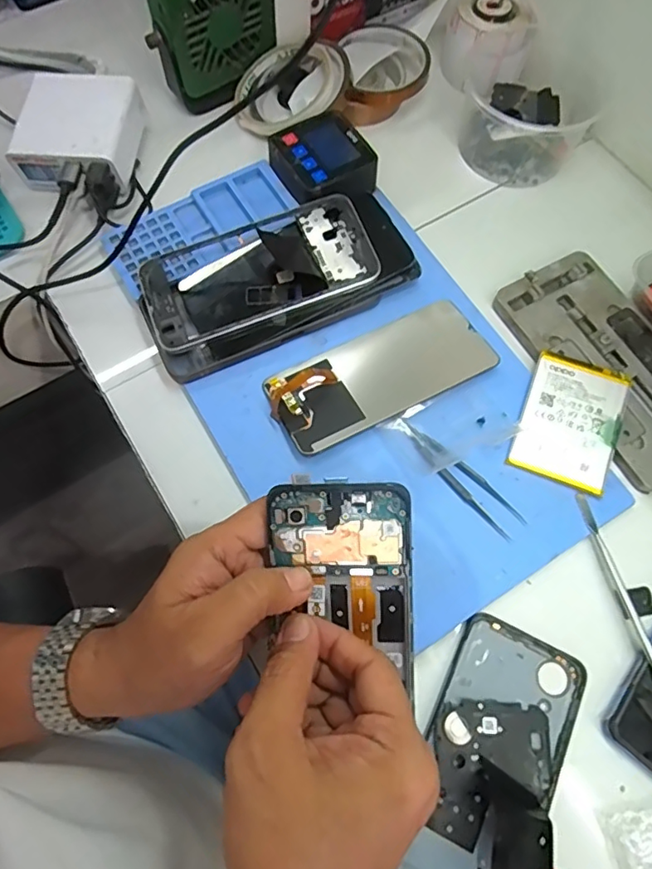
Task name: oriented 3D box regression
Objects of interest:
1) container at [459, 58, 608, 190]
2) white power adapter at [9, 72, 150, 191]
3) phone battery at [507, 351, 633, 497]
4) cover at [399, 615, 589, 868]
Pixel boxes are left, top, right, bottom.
[{"bbox_3d":[0.173,-0.275,0.457,0.103,0.048,0.117,36,73,12],"label":"container"},{"bbox_3d":[-0.200,-0.243,0.430,0.094,0.037,0.101,0,69,-1],"label":"white power adapter"},{"bbox_3d":[0.168,-0.011,0.366,0.064,0.009,0.090,21,70,7],"label":"phone battery"},{"bbox_3d":[0.092,0.193,0.295,0.076,0.007,0.162,21,70,7],"label":"cover"}]

